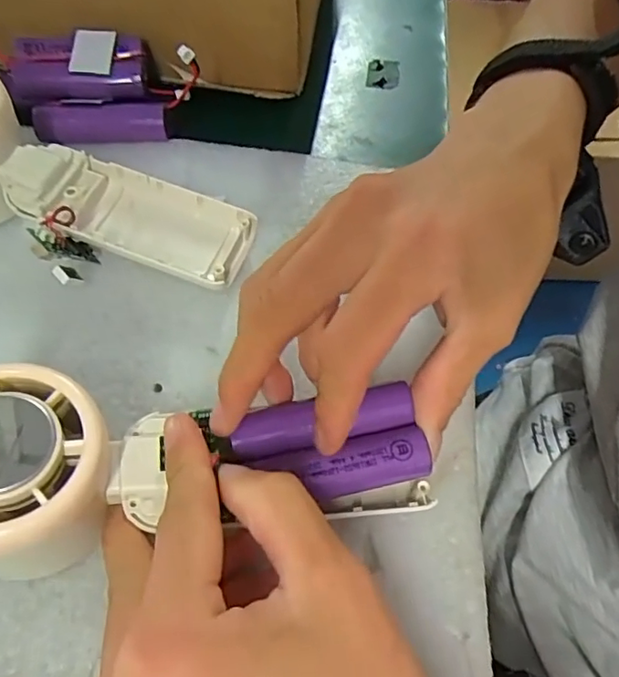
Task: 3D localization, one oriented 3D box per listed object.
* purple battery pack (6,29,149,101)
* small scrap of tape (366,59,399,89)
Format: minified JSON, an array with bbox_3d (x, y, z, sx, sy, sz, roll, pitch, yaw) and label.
[{"bbox_3d":[-0.122,-0.144,0.306,0.067,0.026,0.032,-6,59,-8],"label":"purple battery pack"},{"bbox_3d":[0.047,-0.168,0.362,0.020,0.004,0.031,8,58,2],"label":"small scrap of tape"}]

